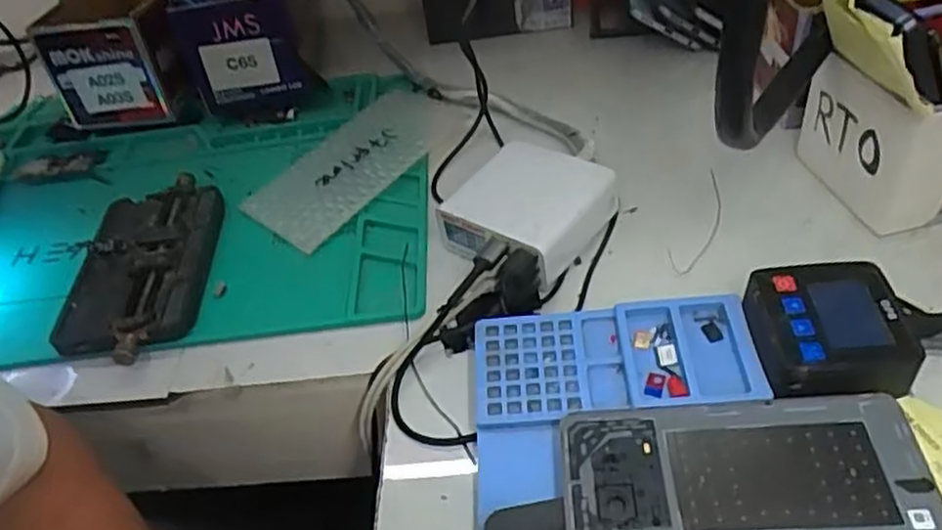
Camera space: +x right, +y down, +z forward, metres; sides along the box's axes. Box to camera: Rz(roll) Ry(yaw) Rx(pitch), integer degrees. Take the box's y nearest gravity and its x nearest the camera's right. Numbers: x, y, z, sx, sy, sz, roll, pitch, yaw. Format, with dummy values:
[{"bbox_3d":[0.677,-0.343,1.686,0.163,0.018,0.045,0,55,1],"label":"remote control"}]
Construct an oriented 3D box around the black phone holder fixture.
[{"bbox_3d":[-0.230,-0.004,0.510,0.097,0.022,0.168,-12,46,-5],"label":"black phone holder fixture"}]

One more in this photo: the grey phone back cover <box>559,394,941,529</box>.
[{"bbox_3d":[0.124,0.096,0.330,0.161,0.011,0.074,-3,46,4],"label":"grey phone back cover"}]

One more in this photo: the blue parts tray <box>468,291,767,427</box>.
[{"bbox_3d":[0.077,0.050,0.389,0.150,0.013,0.072,-5,46,5],"label":"blue parts tray"}]

